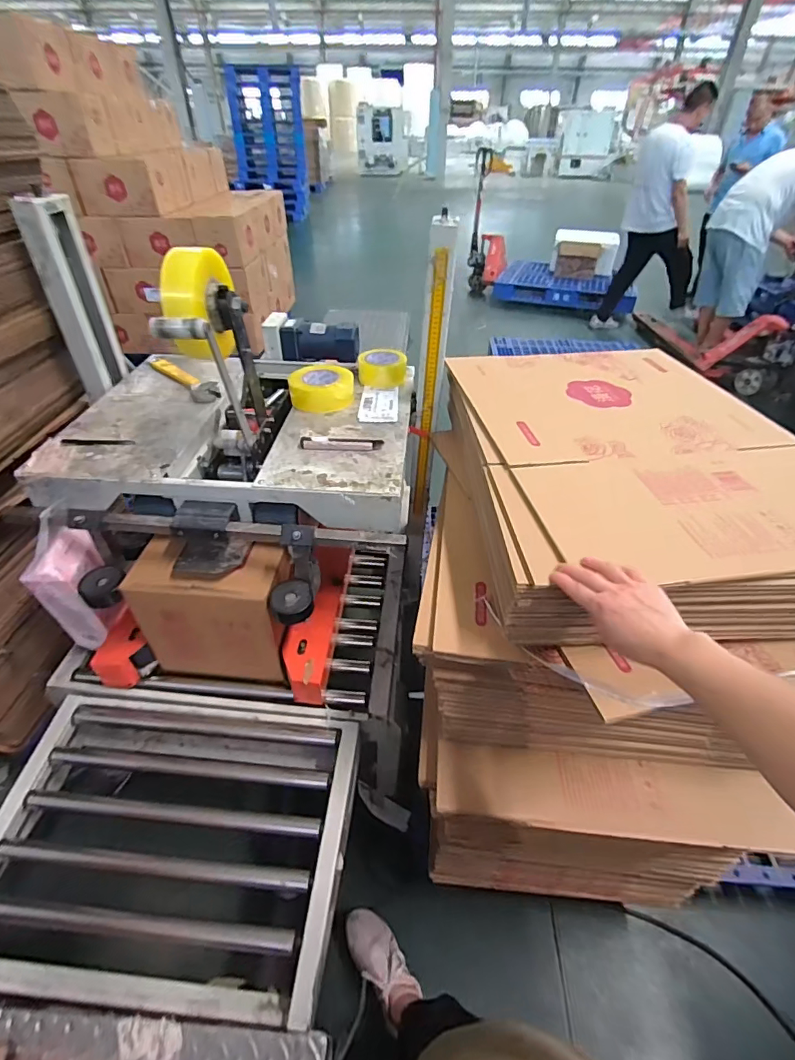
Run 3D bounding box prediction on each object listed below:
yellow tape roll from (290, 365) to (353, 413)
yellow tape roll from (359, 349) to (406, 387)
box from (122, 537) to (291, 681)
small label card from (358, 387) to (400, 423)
[{"bbox_3d":[-0.168,-0.314,1.041,0.143,0.058,0.119,-1,42,-1],"label":"yellow tape roll"},{"bbox_3d":[-0.035,-0.384,1.119,0.112,0.053,0.112,0,42,0],"label":"yellow tape roll"},{"bbox_3d":[-0.345,0.157,0.922,0.260,0.258,0.135,5,42,5],"label":"box"},{"bbox_3d":[-0.039,-0.276,1.035,0.083,0.008,0.147,1,42,1],"label":"small label card"}]

